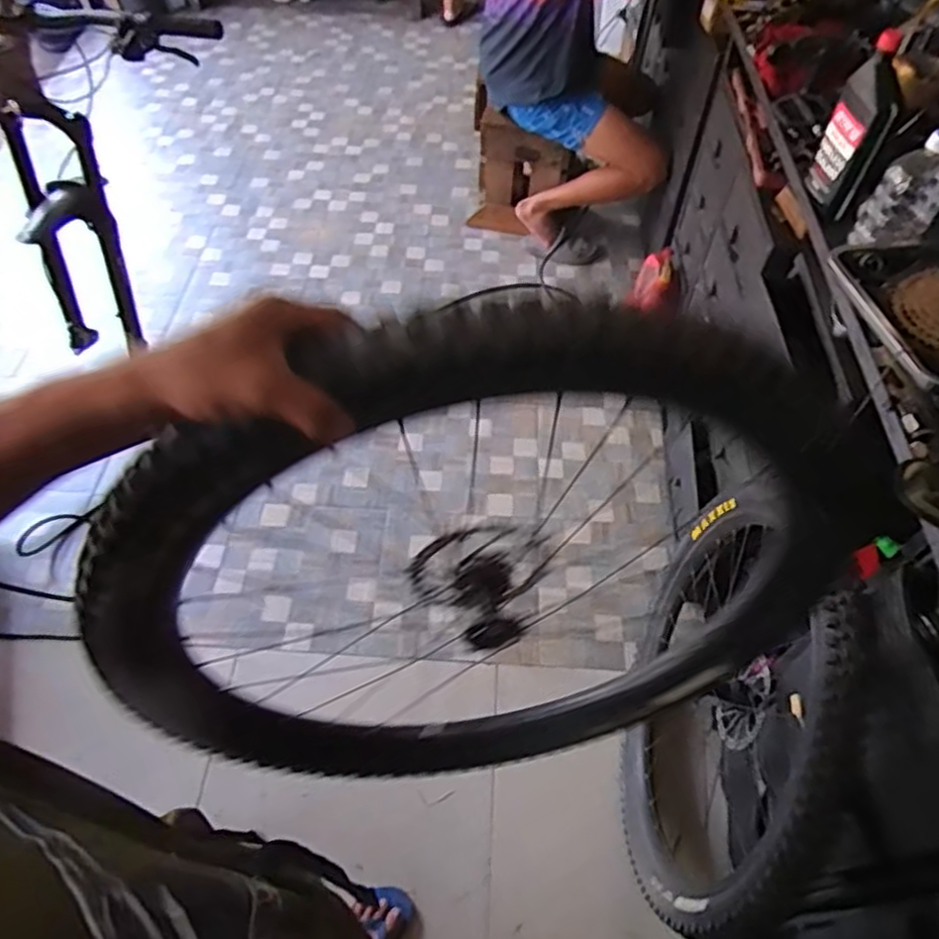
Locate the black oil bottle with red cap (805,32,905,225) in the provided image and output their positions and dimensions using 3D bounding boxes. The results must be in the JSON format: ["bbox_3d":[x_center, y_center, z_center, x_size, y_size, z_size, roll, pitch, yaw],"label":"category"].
[{"bbox_3d":[0.608,-0.533,1.063,0.054,0.229,0.108,-3,55,-3],"label":"black oil bottle with red cap"}]

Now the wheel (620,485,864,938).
[{"bbox_3d":[0.413,0.403,1.160,0.078,0.672,0.717,17,22,0],"label":"wheel"}]

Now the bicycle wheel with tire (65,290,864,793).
[{"bbox_3d":[0.035,0.138,0.662,0.721,0.700,0.132,-6,55,-5],"label":"bicycle wheel with tire"}]

